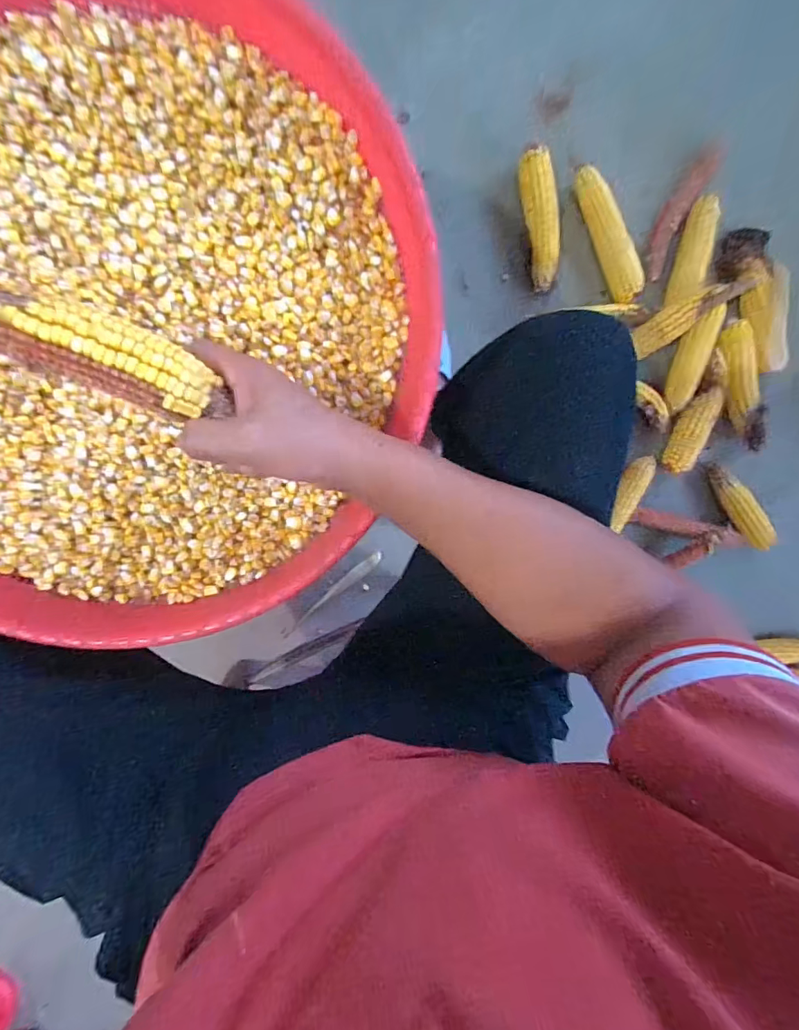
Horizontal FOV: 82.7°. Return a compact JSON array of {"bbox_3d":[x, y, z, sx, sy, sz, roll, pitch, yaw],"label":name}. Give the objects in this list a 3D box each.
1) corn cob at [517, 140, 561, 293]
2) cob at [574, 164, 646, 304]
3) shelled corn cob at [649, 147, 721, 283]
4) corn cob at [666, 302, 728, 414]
[{"bbox_3d":[0.221,-0.459,0.708,0.055,0.040,0.200,-13,99,-2],"label":"corn cob"},{"bbox_3d":[0.331,-0.444,0.713,0.041,0.050,0.213,-23,99,0],"label":"cob"},{"bbox_3d":[0.438,-0.475,0.721,0.035,0.028,0.178,25,107,8],"label":"shelled corn cob"},{"bbox_3d":[0.492,-0.257,0.758,0.044,0.036,0.169,12,97,-5],"label":"corn cob"}]

